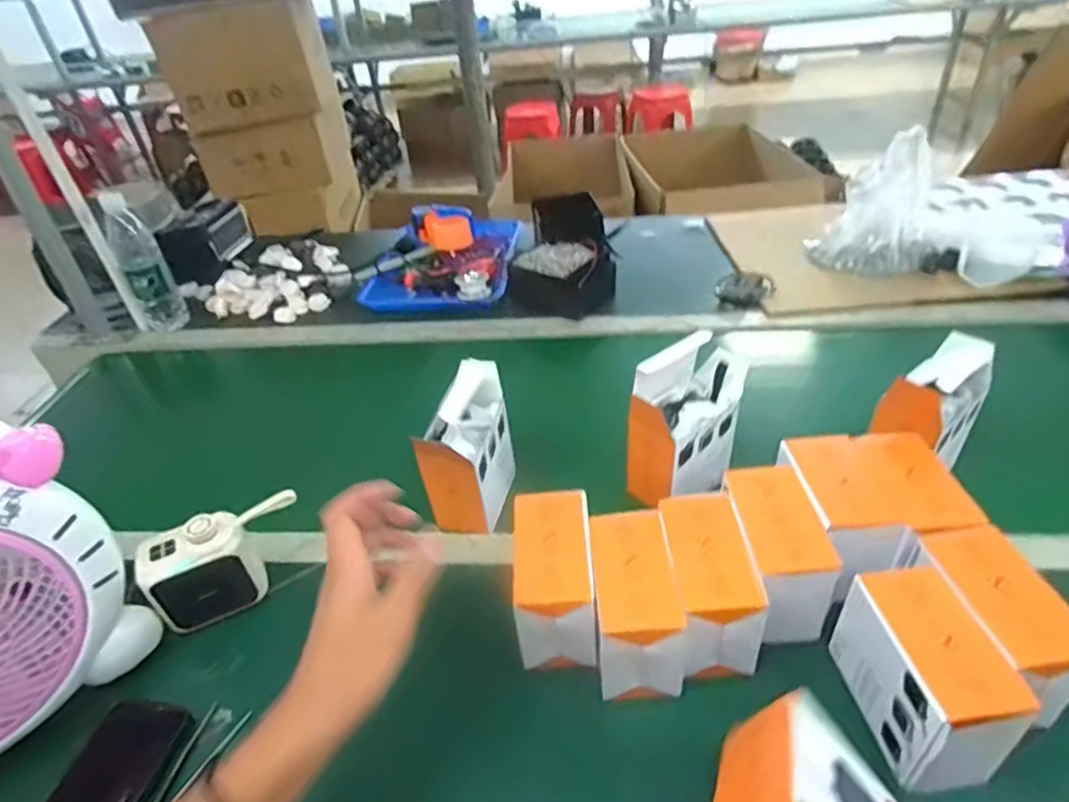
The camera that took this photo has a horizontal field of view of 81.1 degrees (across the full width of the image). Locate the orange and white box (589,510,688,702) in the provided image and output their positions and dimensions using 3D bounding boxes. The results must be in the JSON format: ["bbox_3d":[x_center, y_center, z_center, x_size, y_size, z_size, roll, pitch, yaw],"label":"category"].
[{"bbox_3d":[0.081,0.166,0.511,0.064,0.087,0.121,-3,39,4],"label":"orange and white box"}]

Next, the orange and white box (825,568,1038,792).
[{"bbox_3d":[0.275,0.192,0.442,0.070,0.104,0.124,-11,39,-7],"label":"orange and white box"}]

